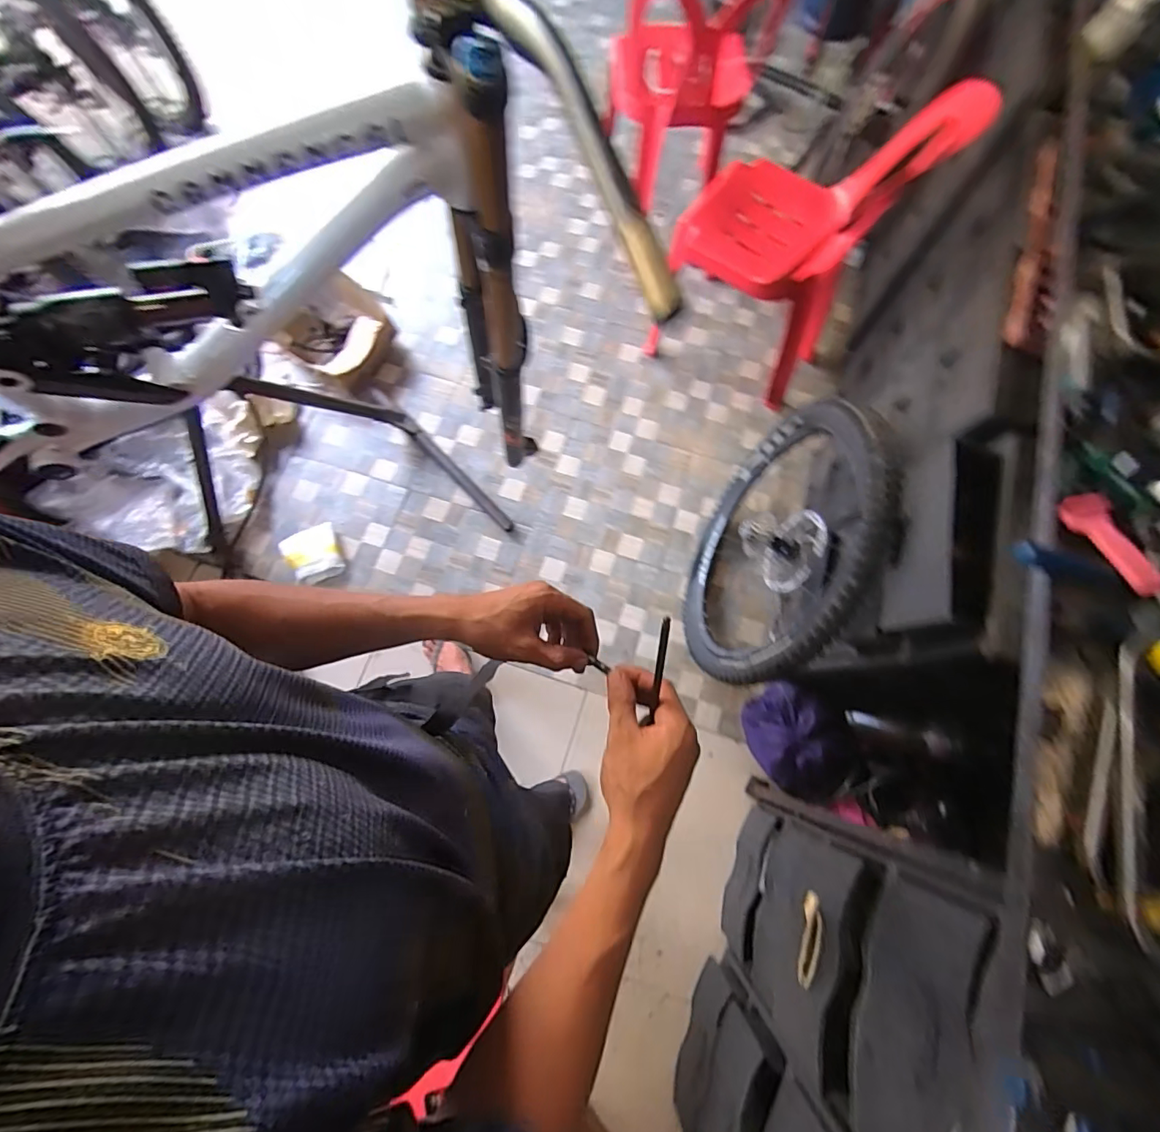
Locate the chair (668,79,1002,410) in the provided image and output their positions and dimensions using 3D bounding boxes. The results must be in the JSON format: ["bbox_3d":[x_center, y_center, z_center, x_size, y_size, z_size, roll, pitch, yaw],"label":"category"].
[{"bbox_3d":[0.535,-0.848,1.359,0.490,0.723,0.400,36,76,10],"label":"chair"}]

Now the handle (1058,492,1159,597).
[{"bbox_3d":[0.611,-0.026,0.588,0.040,0.023,0.134,-10,58,-3],"label":"handle"}]

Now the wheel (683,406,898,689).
[{"bbox_3d":[0.443,-0.053,1.193,0.083,0.657,0.665,23,73,-12],"label":"wheel"}]

